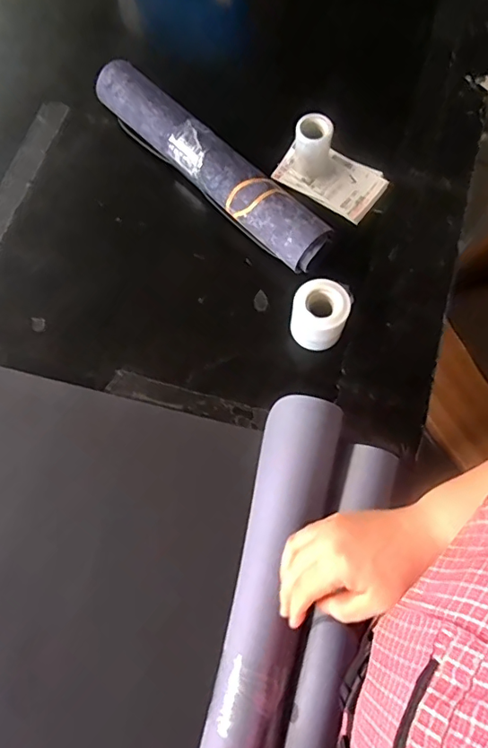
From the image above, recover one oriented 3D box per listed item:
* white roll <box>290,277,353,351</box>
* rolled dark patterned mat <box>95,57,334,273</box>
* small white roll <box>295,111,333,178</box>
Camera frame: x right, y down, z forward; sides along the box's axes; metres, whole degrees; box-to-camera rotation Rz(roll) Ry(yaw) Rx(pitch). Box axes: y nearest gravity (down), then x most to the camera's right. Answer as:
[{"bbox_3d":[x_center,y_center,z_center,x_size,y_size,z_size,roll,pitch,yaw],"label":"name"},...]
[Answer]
[{"bbox_3d":[0.087,-0.066,0.581,0.062,0.066,0.060,-1,70,2],"label":"white roll"},{"bbox_3d":[-0.048,-0.275,0.659,0.064,0.064,0.391,-43,74,-13],"label":"rolled dark patterned mat"},{"bbox_3d":[0.092,-0.303,0.670,0.047,0.070,0.050,-1,70,2],"label":"small white roll"}]

